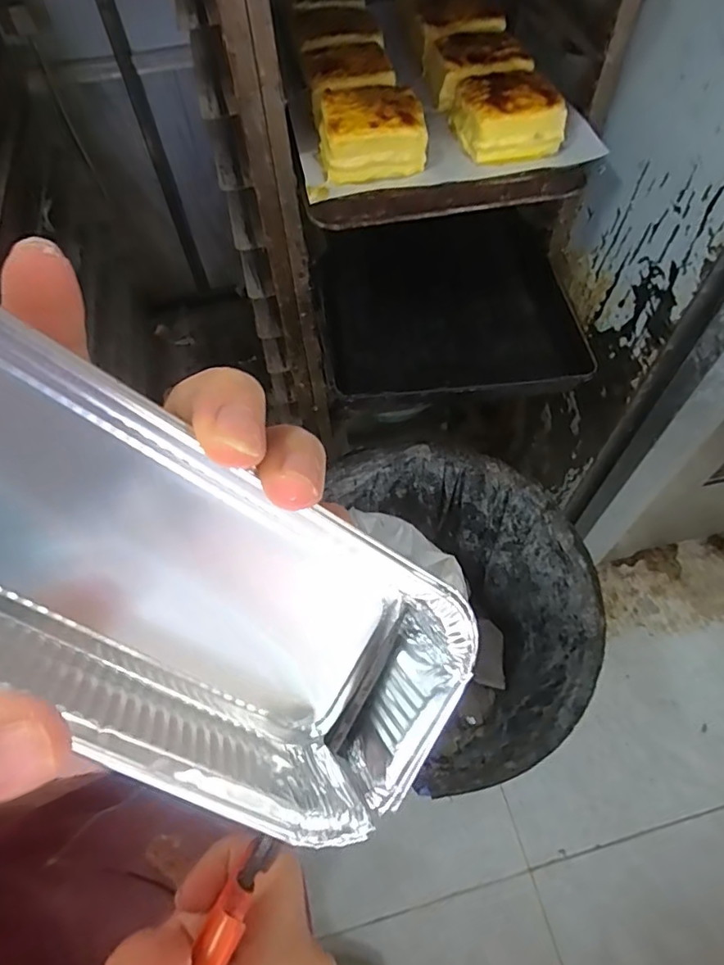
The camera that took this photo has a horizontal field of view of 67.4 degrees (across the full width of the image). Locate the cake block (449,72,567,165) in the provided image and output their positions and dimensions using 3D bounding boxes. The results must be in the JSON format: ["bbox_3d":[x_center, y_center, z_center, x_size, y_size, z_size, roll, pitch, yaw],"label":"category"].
[{"bbox_3d":[0.189,-0.490,0.722,0.119,0.060,0.123,-16,61,-8],"label":"cake block"}]

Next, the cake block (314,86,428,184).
[{"bbox_3d":[0.010,-0.460,0.709,0.131,0.063,0.118,-6,60,-3],"label":"cake block"}]

